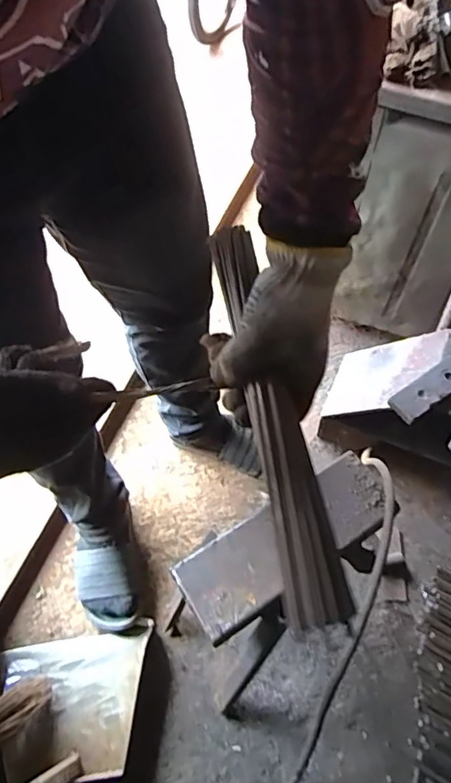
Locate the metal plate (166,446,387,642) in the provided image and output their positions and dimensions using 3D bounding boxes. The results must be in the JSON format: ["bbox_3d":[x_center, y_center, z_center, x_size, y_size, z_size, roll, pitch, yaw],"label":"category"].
[{"bbox_3d":[0.080,0.180,0.650,0.291,0.014,0.095,-30,61,-17],"label":"metal plate"}]

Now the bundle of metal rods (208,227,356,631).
[{"bbox_3d":[0.031,0.003,0.400,0.040,0.018,0.327,-10,63,-5],"label":"bundle of metal rods"}]

